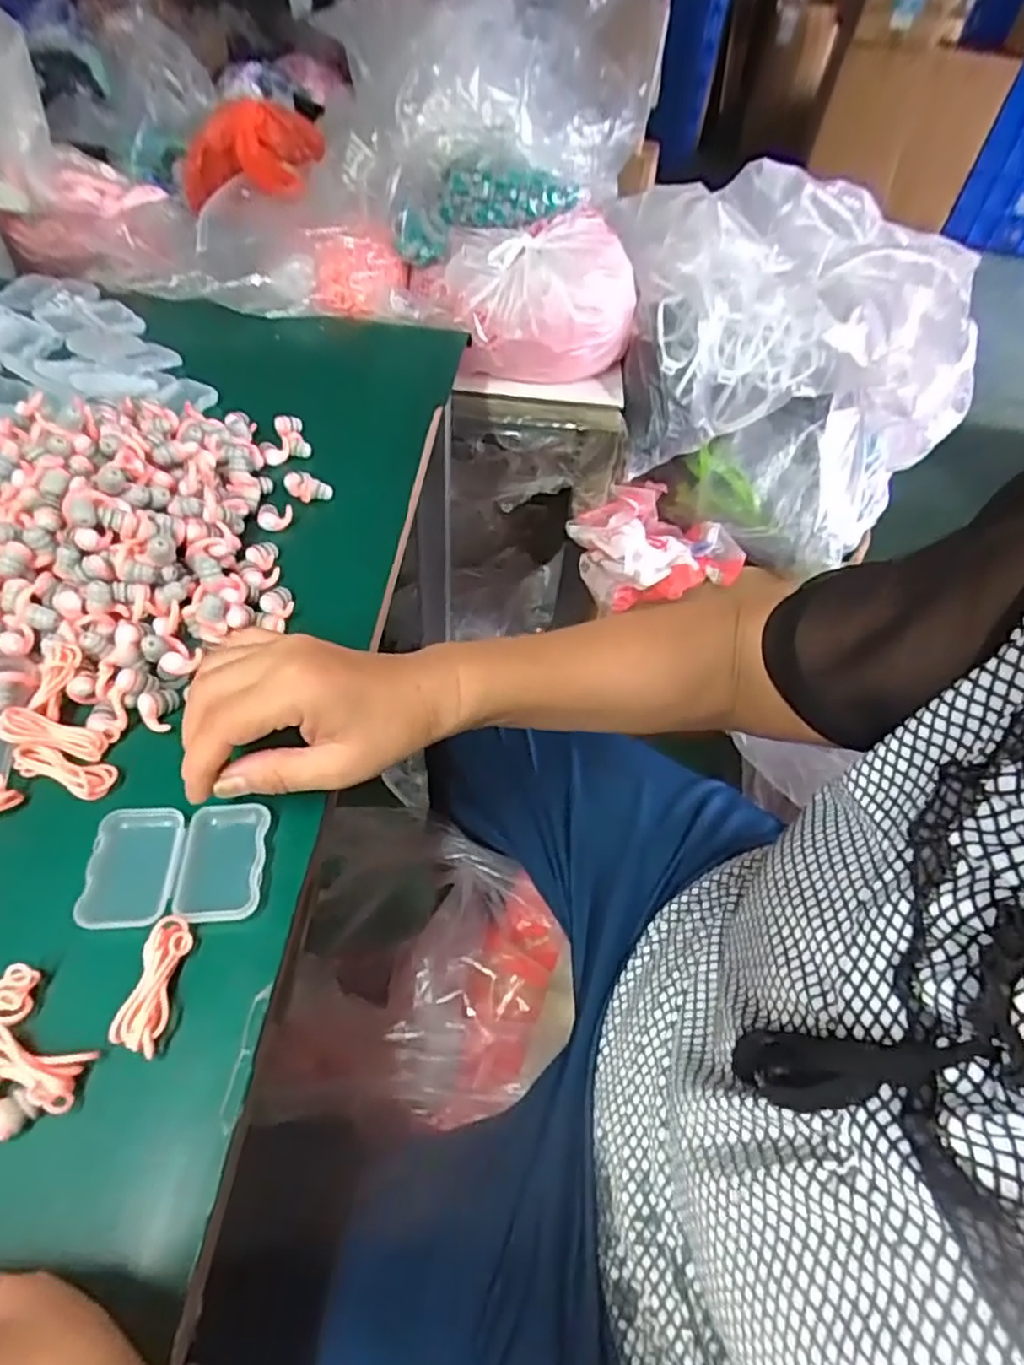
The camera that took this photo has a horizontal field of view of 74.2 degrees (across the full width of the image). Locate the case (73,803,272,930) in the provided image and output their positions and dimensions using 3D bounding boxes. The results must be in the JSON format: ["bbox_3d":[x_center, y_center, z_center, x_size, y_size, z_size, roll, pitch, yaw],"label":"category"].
[{"bbox_3d":[-0.152,0.082,0.311,0.073,0.008,0.055,-1,51,-7],"label":"case"}]

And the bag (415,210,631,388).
[{"bbox_3d":[0.018,-0.414,0.735,0.232,0.120,0.135,-9,53,-13],"label":"bag"}]

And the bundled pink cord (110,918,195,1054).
[{"bbox_3d":[-0.145,0.121,0.275,0.019,0.007,0.050,8,51,1],"label":"bundled pink cord"}]

